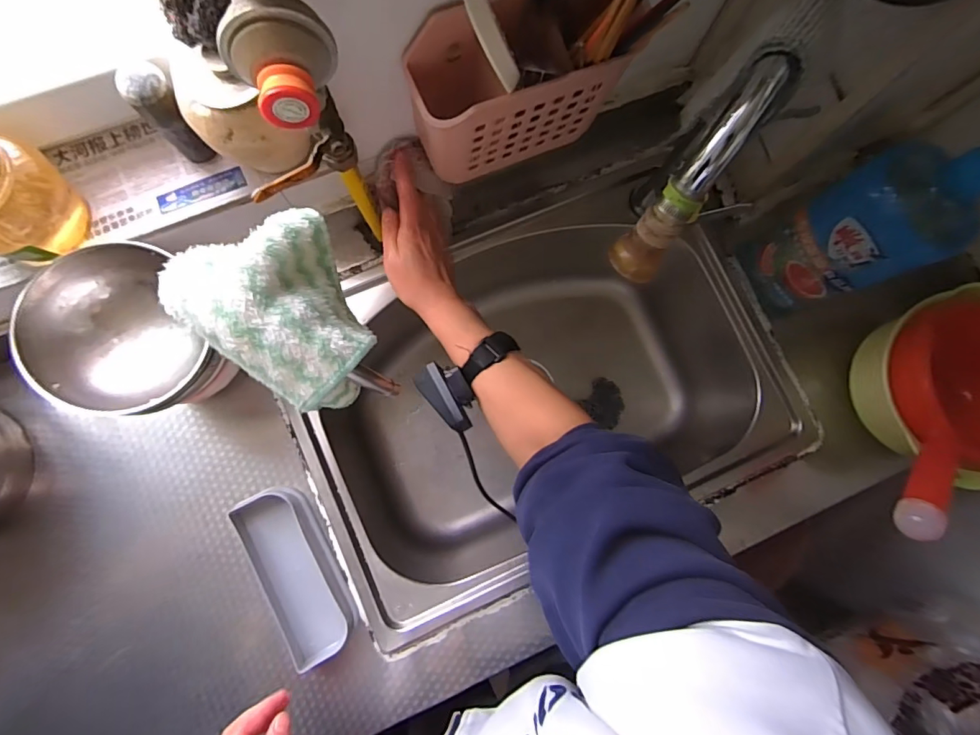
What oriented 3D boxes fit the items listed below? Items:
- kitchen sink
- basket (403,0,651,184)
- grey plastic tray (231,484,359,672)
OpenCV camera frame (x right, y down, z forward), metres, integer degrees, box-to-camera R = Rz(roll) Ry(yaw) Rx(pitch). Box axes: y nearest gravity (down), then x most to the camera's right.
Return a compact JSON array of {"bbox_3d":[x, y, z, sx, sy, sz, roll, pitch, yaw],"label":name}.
[{"bbox_3d":[0.066,0.053,0.662,0.574,0.216,0.363,-23,84,-6],"label":"kitchen sink"},{"bbox_3d":[0.026,-0.242,0.417,0.181,0.149,0.081,-17,83,-6],"label":"basket"},{"bbox_3d":[-0.209,0.221,0.513,0.077,0.027,0.183,-26,84,-7],"label":"grey plastic tray"}]

